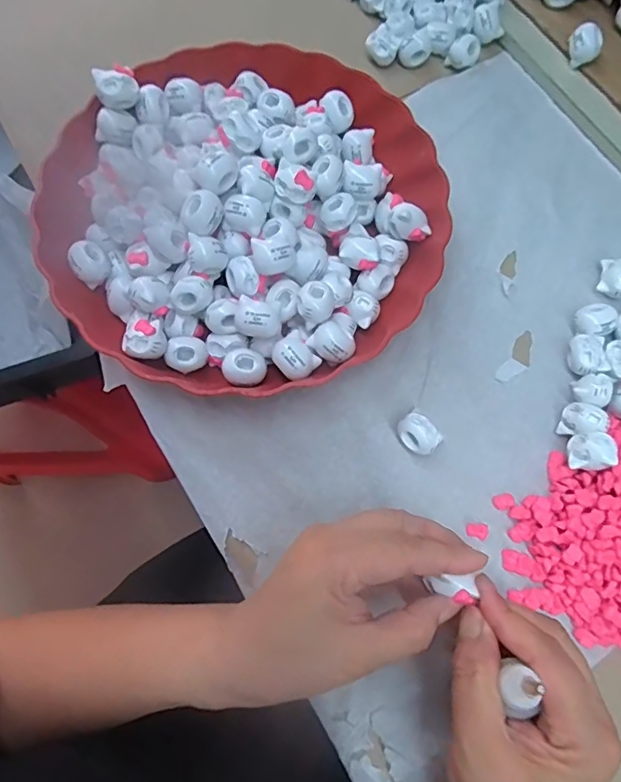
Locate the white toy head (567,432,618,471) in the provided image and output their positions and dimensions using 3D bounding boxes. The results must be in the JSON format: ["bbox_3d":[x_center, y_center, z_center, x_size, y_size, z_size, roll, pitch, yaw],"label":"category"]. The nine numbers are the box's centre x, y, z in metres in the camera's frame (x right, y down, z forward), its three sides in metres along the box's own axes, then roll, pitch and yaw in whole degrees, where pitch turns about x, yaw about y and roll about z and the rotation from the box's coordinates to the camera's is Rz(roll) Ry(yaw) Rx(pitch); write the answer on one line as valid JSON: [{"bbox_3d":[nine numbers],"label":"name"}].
[{"bbox_3d":[0.161,0.034,0.301,0.021,0.012,0.021,4,71,-1],"label":"white toy head"}]

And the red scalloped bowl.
[{"bbox_3d":[-0.037,-0.110,0.328,0.231,0.050,0.233,1,71,-2],"label":"red scalloped bowl"}]

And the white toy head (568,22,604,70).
[{"bbox_3d":[0.207,-0.260,0.402,0.024,0.025,0.023,31,73,8],"label":"white toy head"}]

